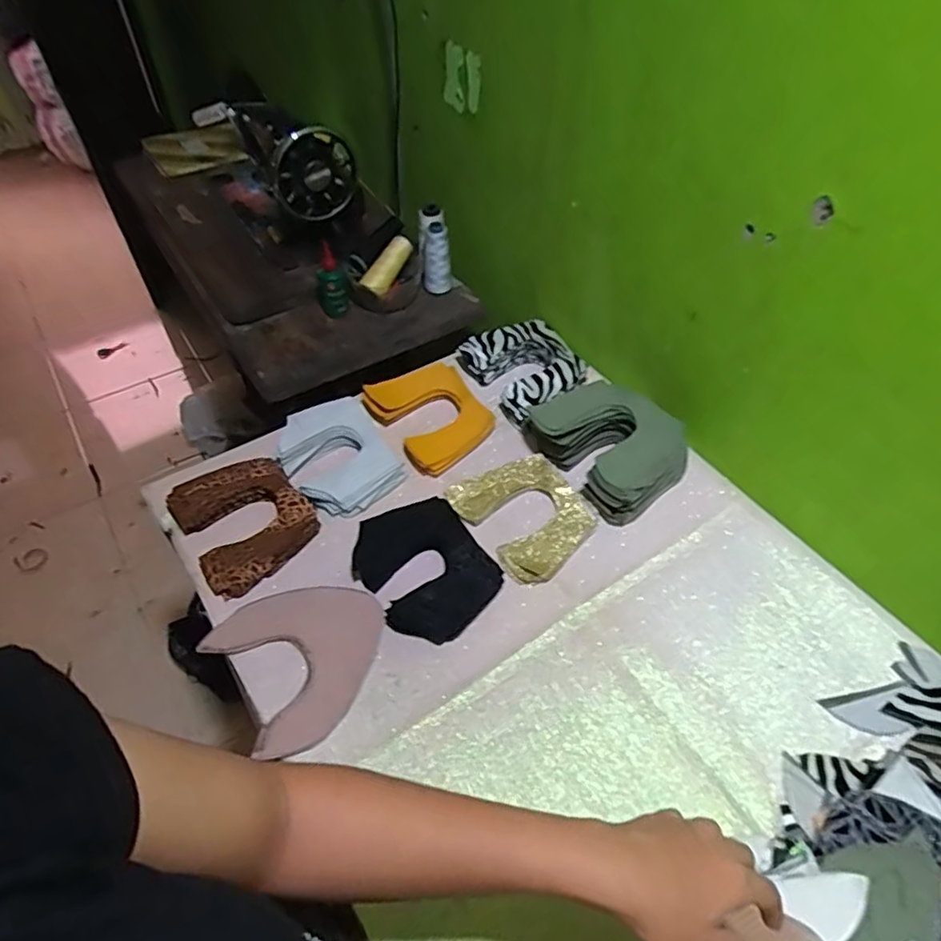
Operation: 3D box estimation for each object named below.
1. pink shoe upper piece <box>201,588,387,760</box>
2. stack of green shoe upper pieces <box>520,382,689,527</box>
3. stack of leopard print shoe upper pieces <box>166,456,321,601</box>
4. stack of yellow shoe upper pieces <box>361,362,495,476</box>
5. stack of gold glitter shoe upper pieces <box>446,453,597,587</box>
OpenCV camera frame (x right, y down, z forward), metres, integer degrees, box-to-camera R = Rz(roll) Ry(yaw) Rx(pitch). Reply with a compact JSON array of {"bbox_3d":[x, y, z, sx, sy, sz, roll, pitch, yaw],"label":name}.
[{"bbox_3d":[-0.164,0.182,0.632,0.160,0.009,0.162,-31,57,-23],"label":"pink shoe upper piece"},{"bbox_3d":[0.175,-0.037,0.775,0.150,0.069,0.182,-28,56,-21],"label":"stack of green shoe upper pieces"},{"bbox_3d":[-0.261,0.051,0.719,0.132,0.023,0.161,-31,57,-23],"label":"stack of leopard print shoe upper pieces"},{"bbox_3d":[-0.053,-0.075,0.828,0.129,0.042,0.158,-33,58,-24],"label":"stack of yellow shoe upper pieces"},{"bbox_3d":[0.070,0.050,0.738,0.137,0.014,0.153,-29,56,-22],"label":"stack of gold glitter shoe upper pieces"}]

